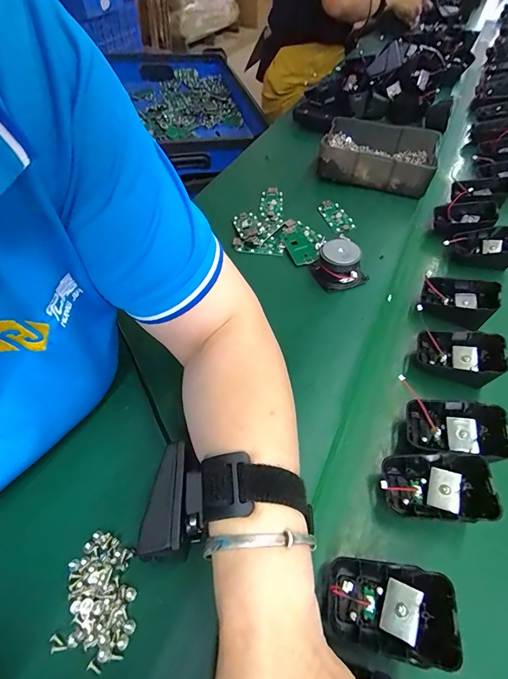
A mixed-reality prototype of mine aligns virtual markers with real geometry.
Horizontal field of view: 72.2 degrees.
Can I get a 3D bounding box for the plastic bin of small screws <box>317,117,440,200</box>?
[{"bbox_3d":[0.187,-0.283,0.527,0.162,0.049,0.136,16,58,15],"label":"plastic bin of small screws"}]

